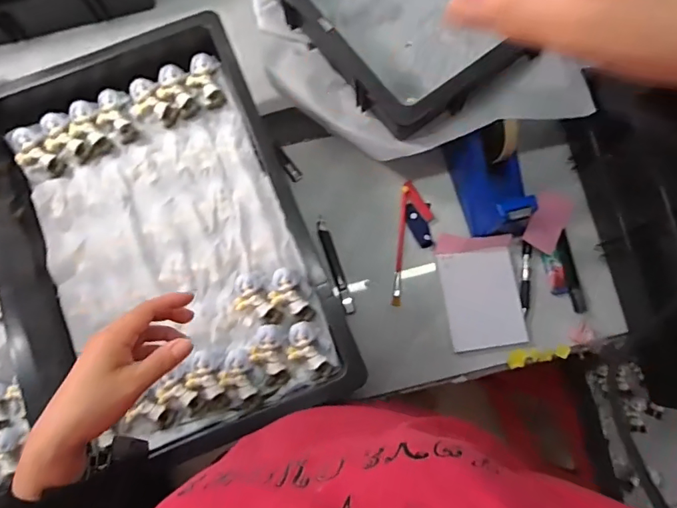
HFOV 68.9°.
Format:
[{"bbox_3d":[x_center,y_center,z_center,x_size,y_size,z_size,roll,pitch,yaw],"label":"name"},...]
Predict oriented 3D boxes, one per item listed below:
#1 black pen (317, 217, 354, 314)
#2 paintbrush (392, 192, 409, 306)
[{"bbox_3d":[-0.004,0.016,0.676,0.016,0.007,0.135,-18,79,-3],"label":"black pen"},{"bbox_3d":[0.085,-0.007,0.672,0.010,0.010,0.155,6,79,2],"label":"paintbrush"}]

